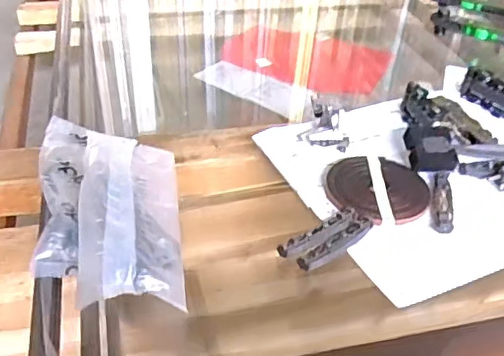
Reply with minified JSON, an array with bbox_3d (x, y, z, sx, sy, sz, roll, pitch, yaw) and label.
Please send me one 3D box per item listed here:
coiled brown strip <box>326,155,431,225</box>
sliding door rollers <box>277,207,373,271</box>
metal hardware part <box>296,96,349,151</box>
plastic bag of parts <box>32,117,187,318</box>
[{"bbox_3d":[0.098,0.006,0.430,0.077,0.008,0.077,-8,39,-14],"label":"coiled brown strip"},{"bbox_3d":[0.052,0.041,0.382,0.070,0.005,0.027,-28,47,-33],"label":"sliding door rollers"},{"bbox_3d":[0.066,-0.048,0.483,0.042,0.028,0.040,12,39,11],"label":"metal hardware part"},{"bbox_3d":[-0.098,0.018,0.379,0.093,0.033,0.174,-4,38,-8],"label":"plastic bag of parts"}]

